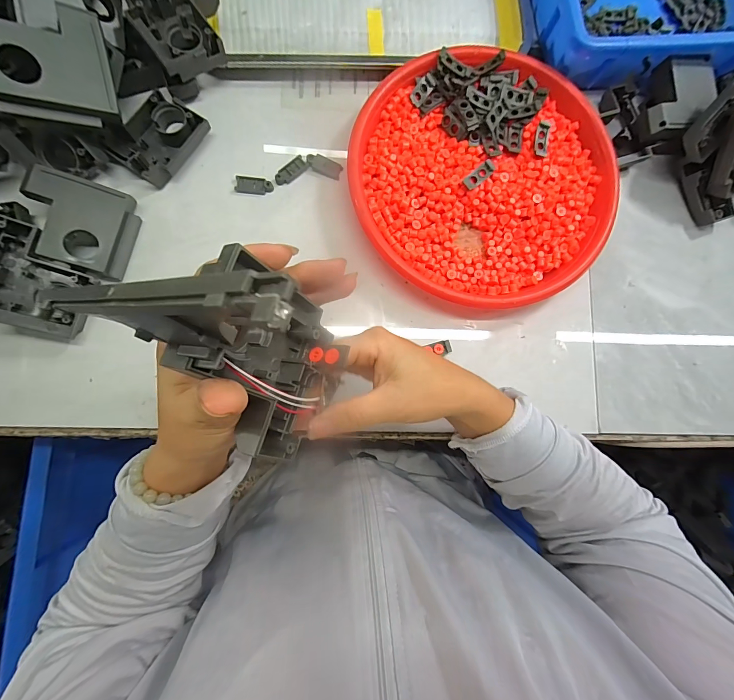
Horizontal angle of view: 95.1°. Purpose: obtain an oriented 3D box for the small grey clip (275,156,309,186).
[{"bbox_3d":[-0.074,-0.176,0.329,0.037,0.004,0.014,-44,89,-6],"label":"small grey clip"}]

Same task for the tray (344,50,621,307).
[{"bbox_3d":[0.110,-0.165,0.328,0.246,0.030,0.234,0,85,-4],"label":"tray"}]

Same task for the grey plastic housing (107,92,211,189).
[{"bbox_3d":[-0.192,-0.196,0.315,0.058,0.019,0.078,39,84,0],"label":"grey plastic housing"}]

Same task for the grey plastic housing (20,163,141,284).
[{"bbox_3d":[-0.247,-0.107,0.290,0.074,0.025,0.075,13,90,-18],"label":"grey plastic housing"}]

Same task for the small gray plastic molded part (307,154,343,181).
[{"bbox_3d":[-0.042,-0.181,0.332,0.035,0.005,0.014,26,84,-2],"label":"small gray plastic molded part"}]

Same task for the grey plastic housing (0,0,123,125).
[{"bbox_3d":[-0.241,-0.219,0.261,0.075,0.034,0.071,-9,100,-34],"label":"grey plastic housing"}]

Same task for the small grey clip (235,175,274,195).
[{"bbox_3d":[-0.110,-0.160,0.326,0.036,0.004,0.016,5,85,-4],"label":"small grey clip"}]

